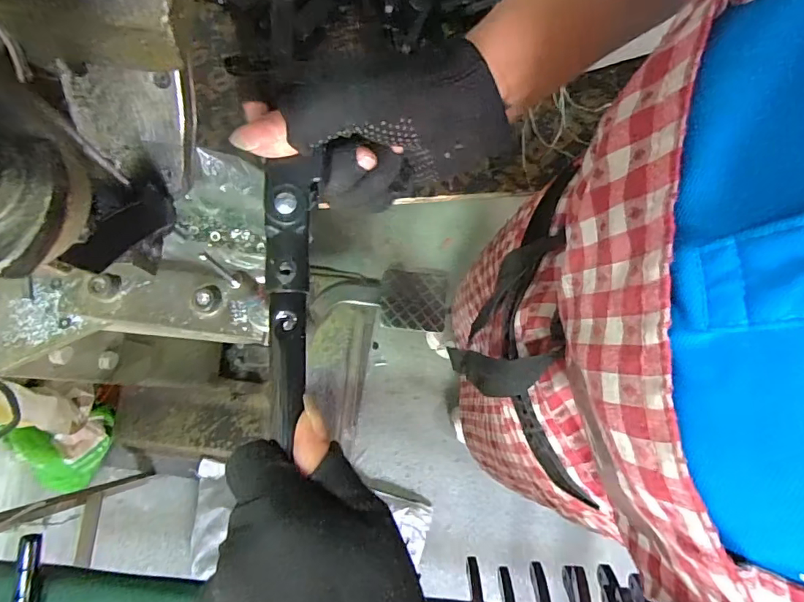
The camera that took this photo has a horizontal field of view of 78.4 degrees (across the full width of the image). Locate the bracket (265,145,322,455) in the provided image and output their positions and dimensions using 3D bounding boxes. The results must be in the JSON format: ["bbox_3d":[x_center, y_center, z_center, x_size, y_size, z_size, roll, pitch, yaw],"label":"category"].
[{"bbox_3d":[-0.052,-0.002,0.225,0.021,0.005,0.126,1,89,-1],"label":"bracket"}]

